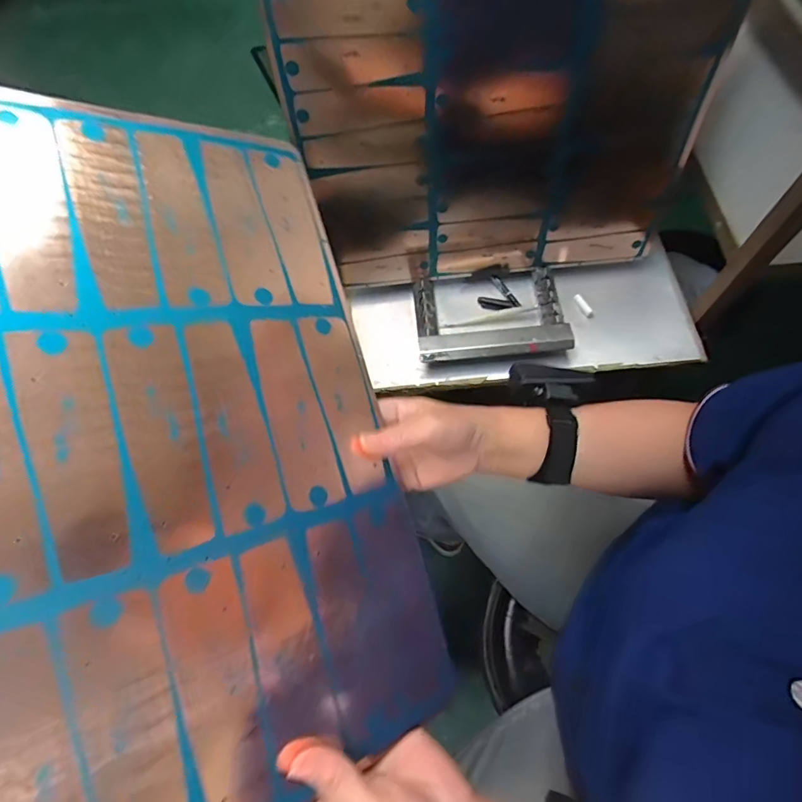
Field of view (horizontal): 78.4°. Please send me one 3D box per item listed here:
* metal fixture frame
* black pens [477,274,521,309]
[{"bbox_3d":[0.120,-0.117,0.658,0.195,0.024,0.125,-4,65,1],"label":"metal fixture frame"},{"bbox_3d":[0.133,-0.147,0.693,0.046,0.010,0.058,-30,67,-11],"label":"black pens"}]

